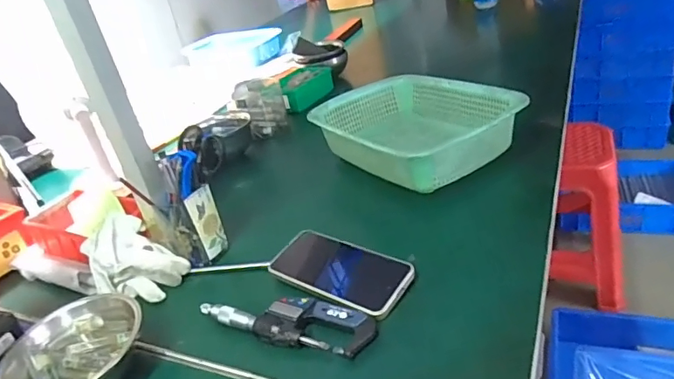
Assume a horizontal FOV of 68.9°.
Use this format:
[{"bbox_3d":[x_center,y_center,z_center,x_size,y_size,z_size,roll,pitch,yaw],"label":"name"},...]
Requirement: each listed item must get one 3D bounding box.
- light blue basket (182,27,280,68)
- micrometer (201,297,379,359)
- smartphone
[{"bbox_3d":[-0.320,-0.424,1.494,0.304,0.071,0.201,0,32,24],"label":"light blue basket"},{"bbox_3d":[-0.050,0.132,0.494,0.183,0.019,0.058,4,33,28],"label":"micrometer"},{"bbox_3d":[0.003,0.086,0.525,0.146,0.008,0.070,16,47,30],"label":"smartphone"}]

